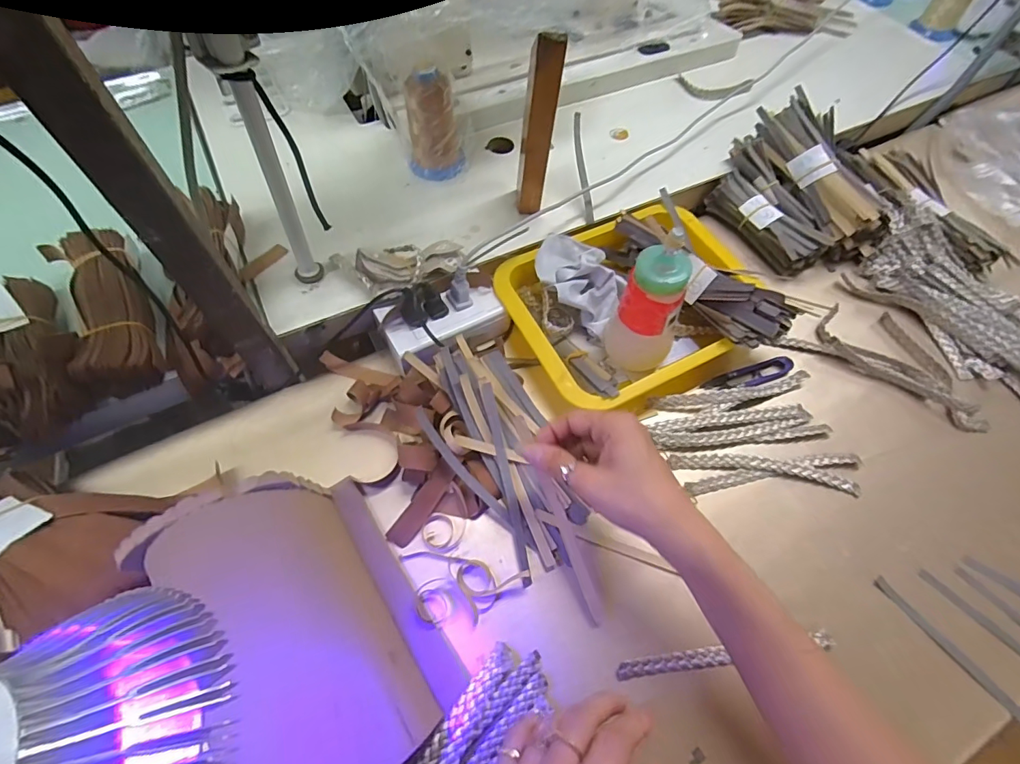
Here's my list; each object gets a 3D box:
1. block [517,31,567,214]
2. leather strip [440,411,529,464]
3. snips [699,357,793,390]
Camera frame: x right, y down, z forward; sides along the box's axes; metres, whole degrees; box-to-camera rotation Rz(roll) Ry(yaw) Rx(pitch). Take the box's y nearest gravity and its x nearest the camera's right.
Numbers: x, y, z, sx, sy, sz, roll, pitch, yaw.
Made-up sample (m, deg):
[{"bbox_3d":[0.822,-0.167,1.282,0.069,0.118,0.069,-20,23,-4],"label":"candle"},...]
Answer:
[{"bbox_3d":[0.027,-0.241,0.476,0.028,0.190,0.015,-1,61,-3],"label":"block"},{"bbox_3d":[-0.023,0.053,0.426,0.083,0.014,0.038,20,65,-9],"label":"leather strip"},{"bbox_3d":[0.246,-0.006,0.493,0.095,0.013,0.021,-14,62,-11],"label":"snips"}]

